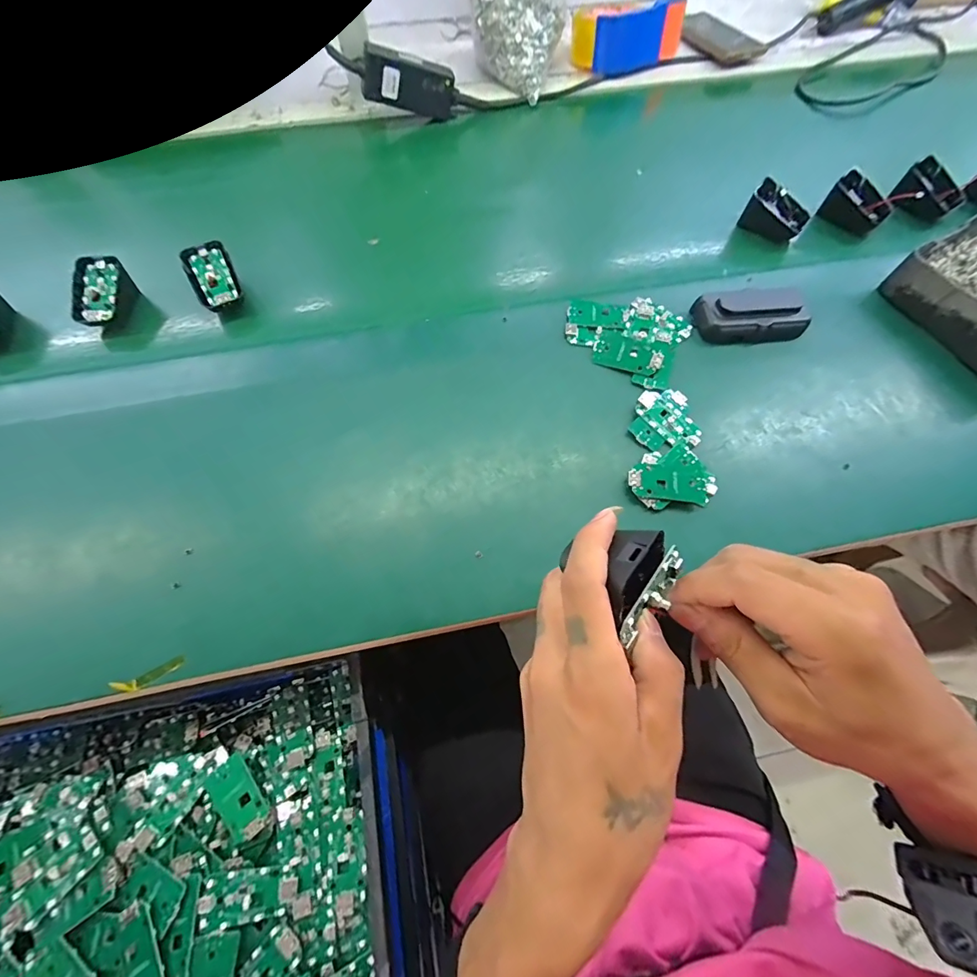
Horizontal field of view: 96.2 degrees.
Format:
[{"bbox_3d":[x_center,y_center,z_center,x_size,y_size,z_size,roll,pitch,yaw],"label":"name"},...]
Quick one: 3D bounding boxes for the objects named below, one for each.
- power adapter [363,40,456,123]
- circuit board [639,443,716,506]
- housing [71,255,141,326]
[{"bbox_3d":[-0.102,-0.530,0.574,0.119,0.053,0.025,-1,63,-22],"label":"power adapter"},{"bbox_3d":[0.161,-0.005,0.370,0.062,0.008,0.049,-35,69,-14],"label":"circuit board"},{"bbox_3d":[-0.393,-0.196,0.449,0.049,0.041,0.073,0,65,1],"label":"housing"}]

